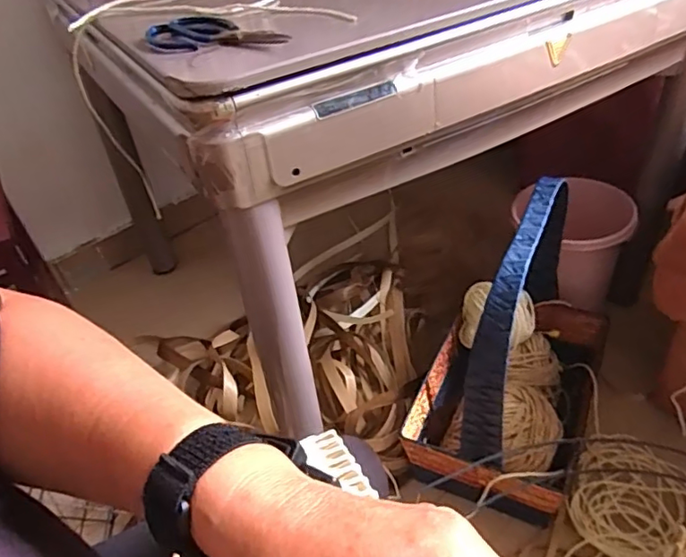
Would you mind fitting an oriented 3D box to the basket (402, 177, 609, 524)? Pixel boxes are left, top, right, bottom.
[{"bbox_3d":[0.302,0.081,0.958,0.264,0.450,0.473,17,43,24],"label":"basket"}]

